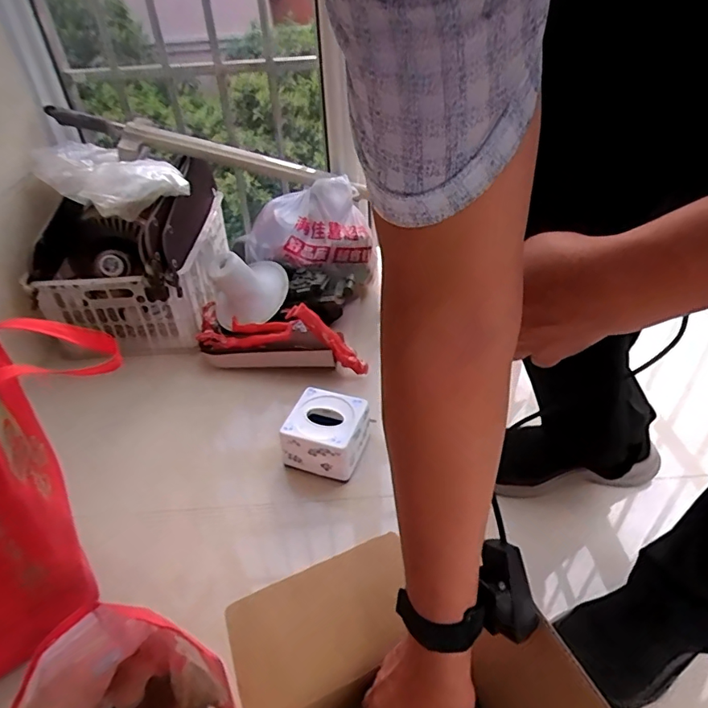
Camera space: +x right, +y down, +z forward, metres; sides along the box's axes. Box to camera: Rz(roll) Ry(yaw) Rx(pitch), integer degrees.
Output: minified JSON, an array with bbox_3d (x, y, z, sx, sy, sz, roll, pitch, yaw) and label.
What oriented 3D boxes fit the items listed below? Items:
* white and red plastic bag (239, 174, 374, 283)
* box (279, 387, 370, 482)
[{"bbox_3d":[-0.099,-0.267,1.071,0.272,0.158,0.160,-6,39,-4],"label":"white and red plastic bag"},{"bbox_3d":[-0.041,0.119,0.761,0.110,0.071,0.105,10,41,16],"label":"box"}]

